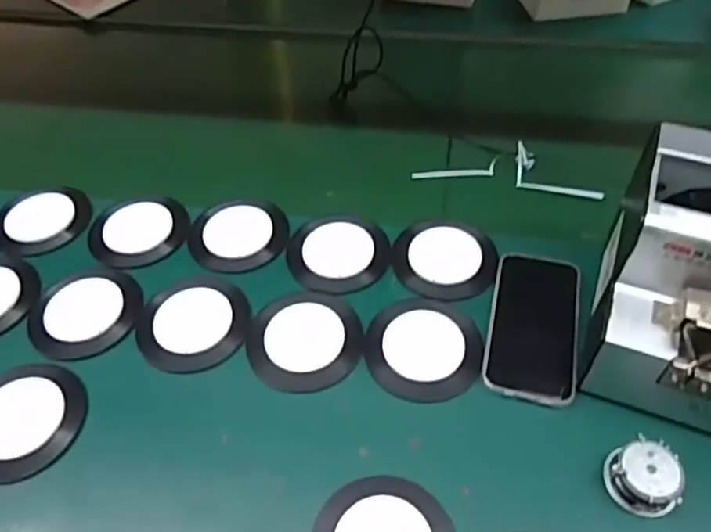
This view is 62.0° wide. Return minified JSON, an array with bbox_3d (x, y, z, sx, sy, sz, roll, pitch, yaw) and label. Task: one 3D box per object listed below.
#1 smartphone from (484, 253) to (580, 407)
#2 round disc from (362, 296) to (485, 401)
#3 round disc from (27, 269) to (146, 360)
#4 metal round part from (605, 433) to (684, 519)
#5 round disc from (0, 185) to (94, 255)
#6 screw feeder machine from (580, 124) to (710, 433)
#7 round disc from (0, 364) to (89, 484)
[{"bbox_3d":[0.156,0.051,0.515,0.075,0.013,0.144,10,51,11],"label":"smartphone"},{"bbox_3d":[0.059,0.069,0.507,0.095,0.010,0.098,-1,50,1],"label":"round disc"},{"bbox_3d":[-0.250,0.041,0.543,0.093,0.013,0.092,-1,50,1],"label":"round disc"},{"bbox_3d":[0.207,0.150,0.421,0.045,0.023,0.048,-1,50,1],"label":"metal round part"},{"bbox_3d":[-0.334,-0.050,0.632,0.095,0.023,0.095,-1,50,1],"label":"round disc"},{"bbox_3d":[0.265,0.015,0.454,0.128,0.147,0.174,17,53,16],"label":"screw feeder machine"},{"bbox_3d":[-0.273,0.124,0.478,0.093,0.015,0.097,-1,50,1],"label":"round disc"}]

